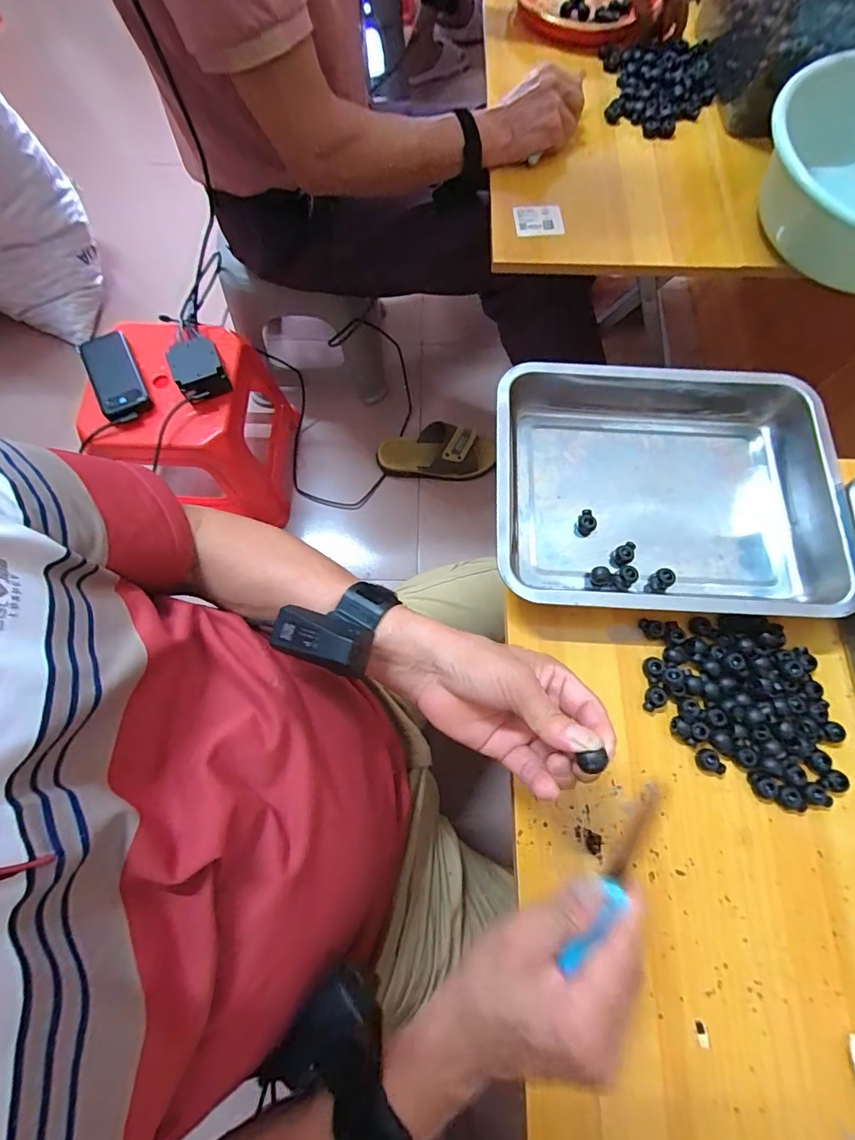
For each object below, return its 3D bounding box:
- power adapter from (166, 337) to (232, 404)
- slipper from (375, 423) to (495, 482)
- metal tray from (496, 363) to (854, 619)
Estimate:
[{"bbox_3d":[-0.369,-0.324,0.751,0.076,0.040,0.093,-22,74,-7],"label":"power adapter"},{"bbox_3d":[0.012,-0.249,0.993,0.231,0.065,0.119,-3,73,-1],"label":"slipper"},{"bbox_3d":[0.221,-0.075,0.447,0.316,0.057,0.243,3,73,1],"label":"metal tray"}]

